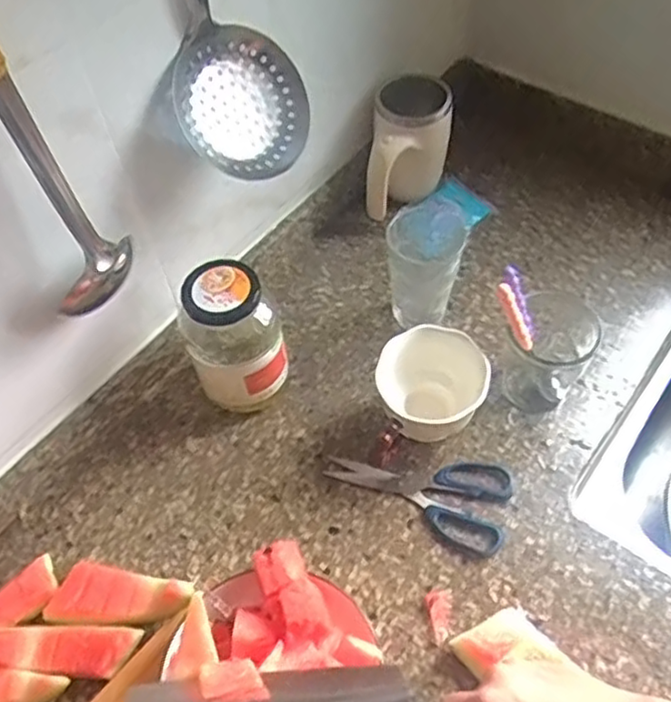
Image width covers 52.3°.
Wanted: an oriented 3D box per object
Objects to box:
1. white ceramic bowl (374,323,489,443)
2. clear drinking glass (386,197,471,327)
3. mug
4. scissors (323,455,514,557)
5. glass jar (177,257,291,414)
[{"bbox_3d":[0.092,0.041,0.675,0.099,0.097,0.104,5,57,6],"label":"white ceramic bowl"},{"bbox_3d":[0.093,-0.082,0.738,0.072,0.130,0.086,16,58,13],"label":"clear drinking glass"},{"bbox_3d":[0.089,-0.245,0.820,0.085,0.125,0.127,12,57,10],"label":"mug"},{"bbox_3d":[0.080,0.132,0.670,0.177,0.008,0.090,16,58,11],"label":"scissors"},{"bbox_3d":[-0.096,-0.008,0.675,0.089,0.162,0.083,-1,56,2],"label":"glass jar"}]

